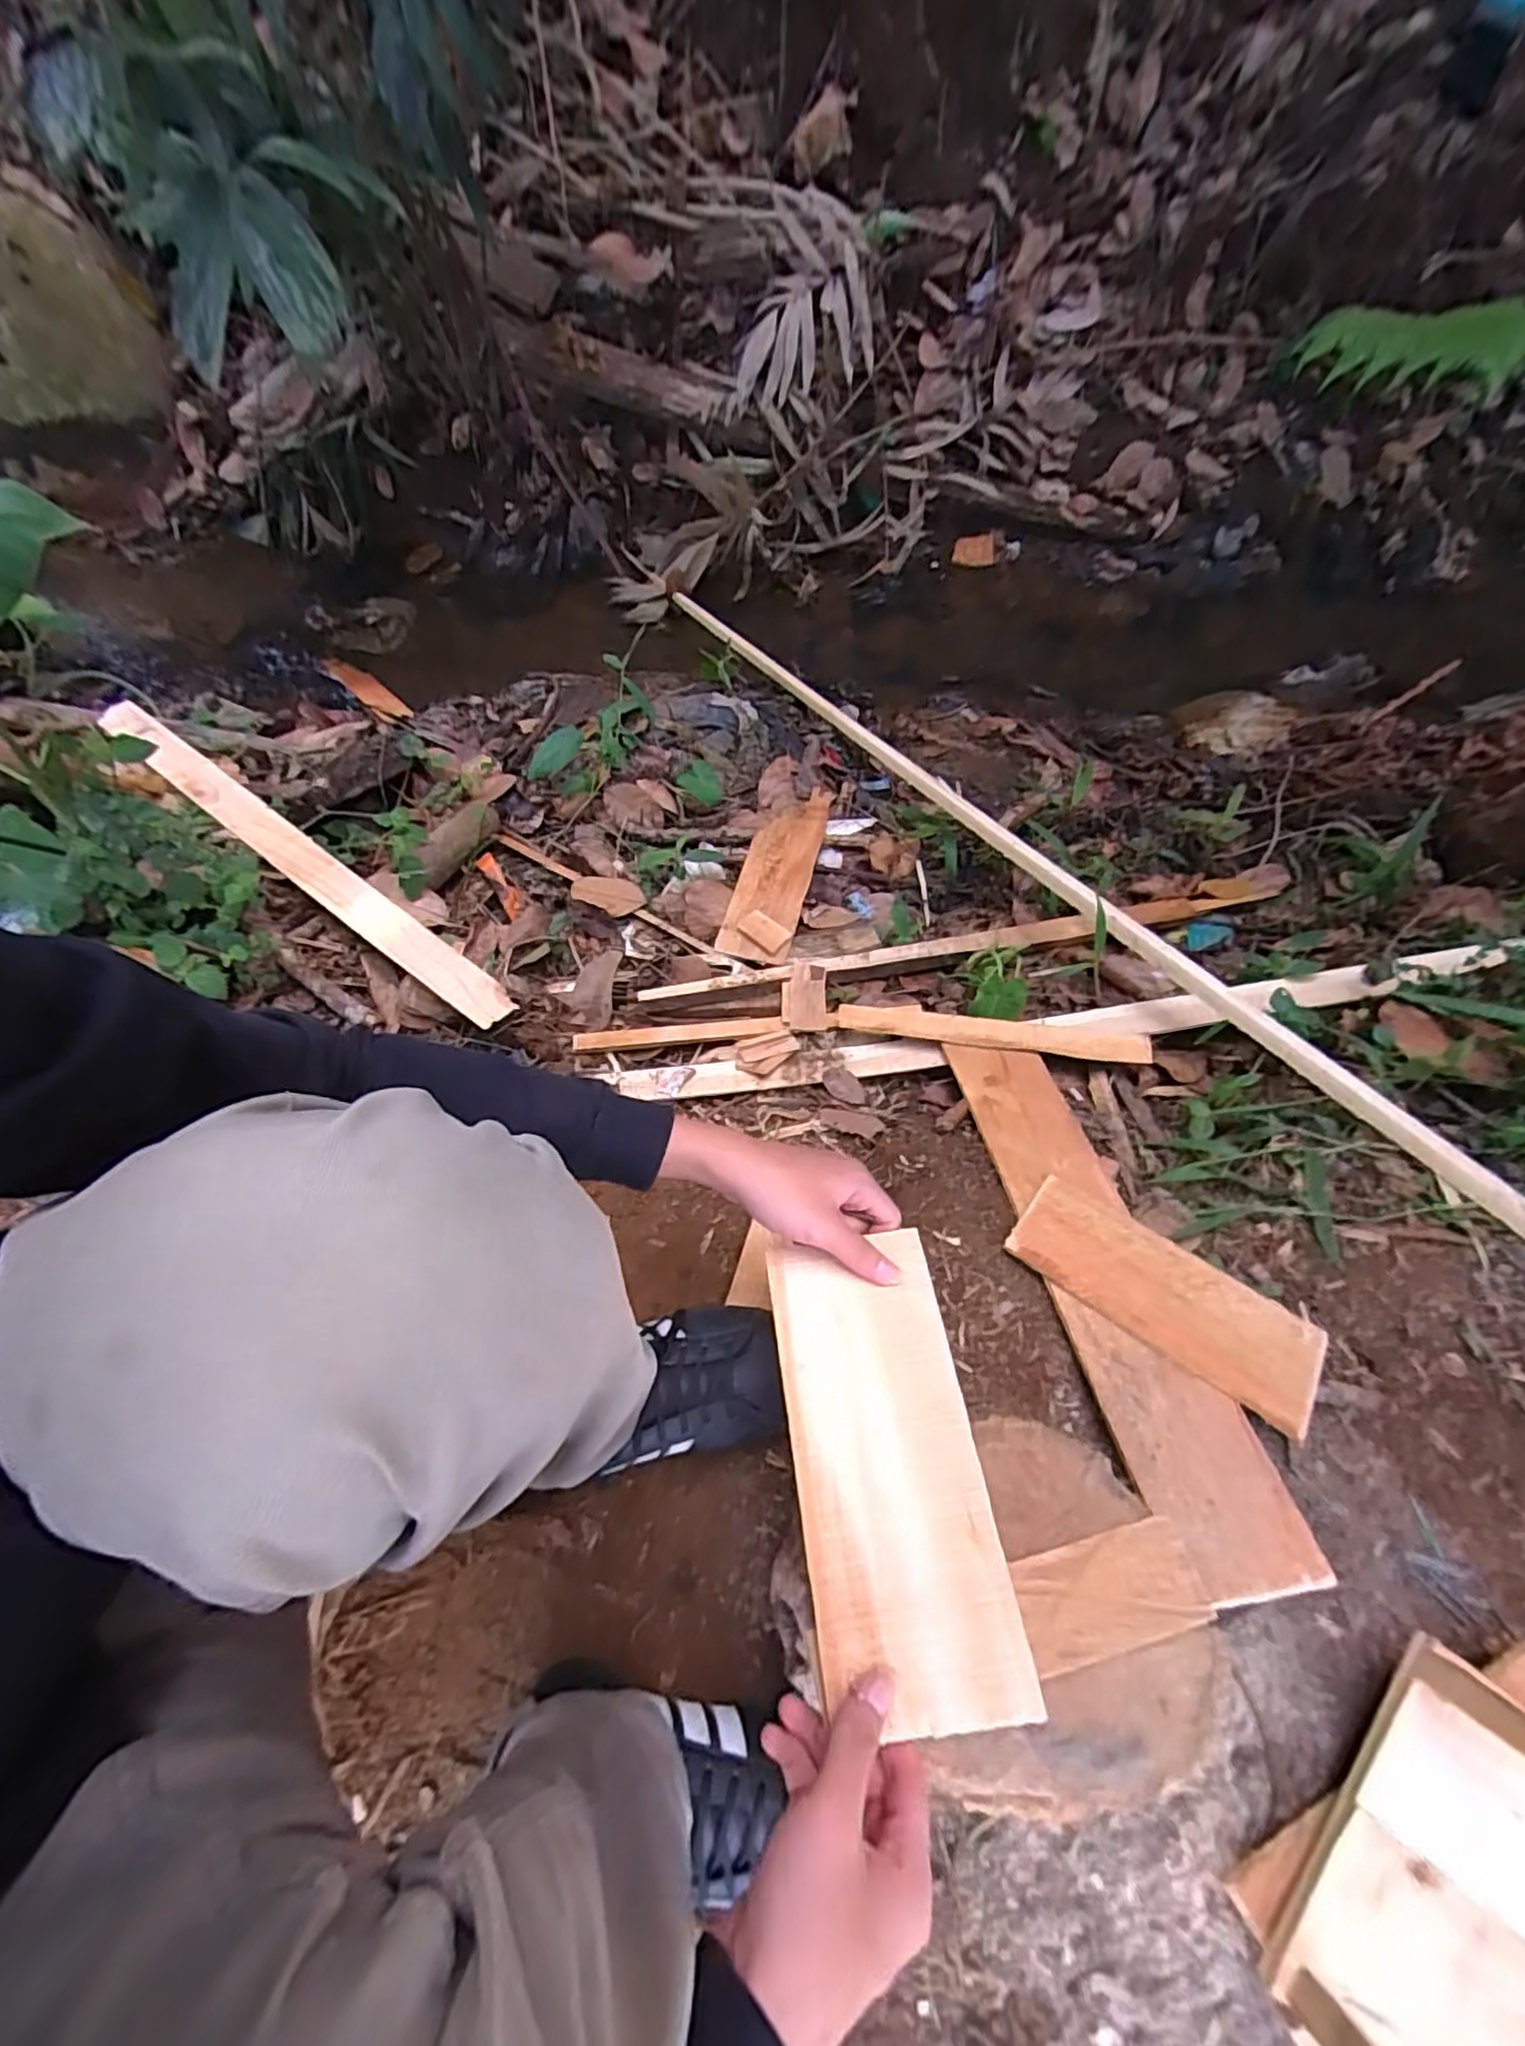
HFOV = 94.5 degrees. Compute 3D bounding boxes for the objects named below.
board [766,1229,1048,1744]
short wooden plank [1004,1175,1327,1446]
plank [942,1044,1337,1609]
[{"bbox_3d":[0.070,0.249,0.412,0.109,0.009,0.239,-9,54,-6],"label":"board"},{"bbox_3d":[0.346,0.231,0.615,0.238,0.009,0.110,31,50,29],"label":"short wooden plank"},{"bbox_3d":[0.301,0.204,0.651,0.105,0.013,0.516,-4,42,-3],"label":"plank"}]

